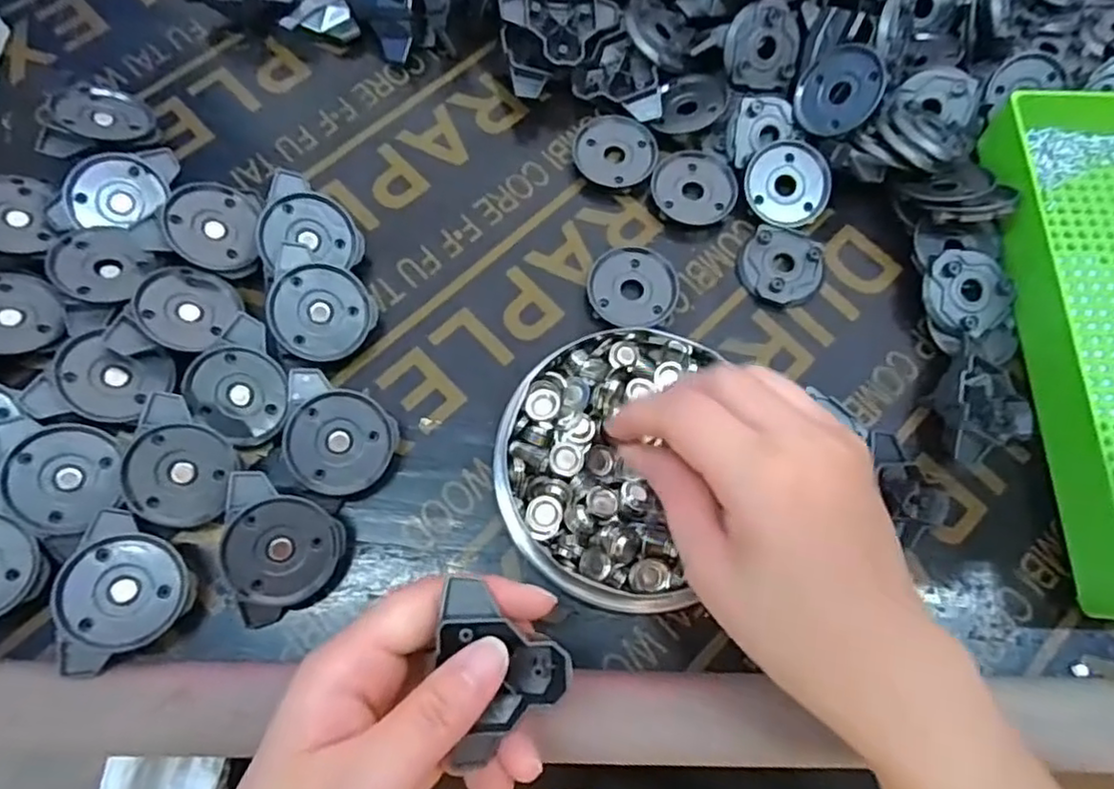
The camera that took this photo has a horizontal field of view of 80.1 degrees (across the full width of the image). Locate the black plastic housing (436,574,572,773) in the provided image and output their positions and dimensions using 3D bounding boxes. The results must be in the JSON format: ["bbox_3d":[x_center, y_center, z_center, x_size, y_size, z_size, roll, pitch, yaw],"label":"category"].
[{"bbox_3d":[-0.017,0.089,0.222,0.039,0.023,0.057,-10,72,-4],"label":"black plastic housing"}]

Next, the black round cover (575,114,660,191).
[{"bbox_3d":[0.030,-0.124,0.341,0.042,0.009,0.038,12,72,3],"label":"black round cover"}]

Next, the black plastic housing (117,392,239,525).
[{"bbox_3d":[-0.154,0.029,0.272,0.040,0.012,0.048,21,87,-23],"label":"black plastic housing"}]

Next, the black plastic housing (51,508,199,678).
[{"bbox_3d":[-0.172,0.078,0.255,0.048,0.015,0.052,41,64,-9],"label":"black plastic housing"}]

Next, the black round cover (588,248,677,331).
[{"bbox_3d":[0.036,-0.051,0.319,0.042,0.008,0.041,0,72,-1],"label":"black round cover"}]

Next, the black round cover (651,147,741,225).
[{"bbox_3d":[0.070,-0.107,0.335,0.042,0.004,0.041,0,72,-1],"label":"black round cover"}]

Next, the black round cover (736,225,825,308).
[{"bbox_3d":[0.111,-0.063,0.326,0.039,0.006,0.042,0,72,-1],"label":"black round cover"}]

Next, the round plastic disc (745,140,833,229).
[{"bbox_3d":[0.116,-0.105,0.333,0.042,0.004,0.042,0,91,0],"label":"round plastic disc"}]

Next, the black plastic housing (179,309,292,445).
[{"bbox_3d":[-0.132,-0.004,0.284,0.043,0.015,0.043,44,85,-19],"label":"black plastic housing"}]

